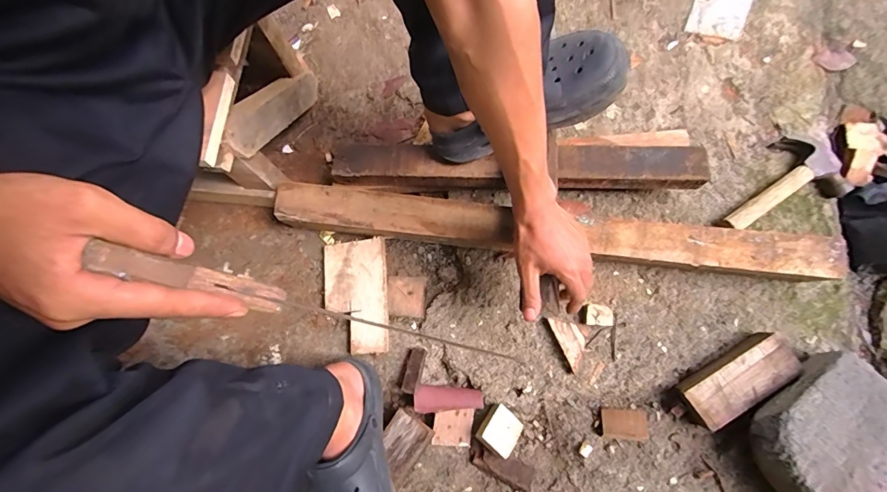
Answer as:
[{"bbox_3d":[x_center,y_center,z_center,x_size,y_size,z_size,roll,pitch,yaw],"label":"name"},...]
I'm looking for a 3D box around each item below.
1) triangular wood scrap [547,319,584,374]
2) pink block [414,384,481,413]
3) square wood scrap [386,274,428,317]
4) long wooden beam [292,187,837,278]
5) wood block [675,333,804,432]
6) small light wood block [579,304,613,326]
[{"bbox_3d":[0.188,0.141,0.622,0.038,0.017,0.080,-25,76,-3],"label":"triangular wood scrap"},{"bbox_3d":[0.007,0.227,0.609,0.097,0.022,0.037,7,76,5],"label":"pink block"},{"bbox_3d":[-0.057,0.077,0.644,0.057,0.014,0.063,4,76,4],"label":"square wood scrap"},{"bbox_3d":[0.147,-0.020,0.624,0.795,0.077,0.065,6,76,4],"label":"long wooden beam"},{"bbox_3d":[0.413,0.188,0.593,0.159,0.046,0.074,-28,76,-4],"label":"wood block"},{"bbox_3d":[0.229,0.103,0.631,0.046,0.020,0.031,2,76,3],"label":"small light wood block"}]

